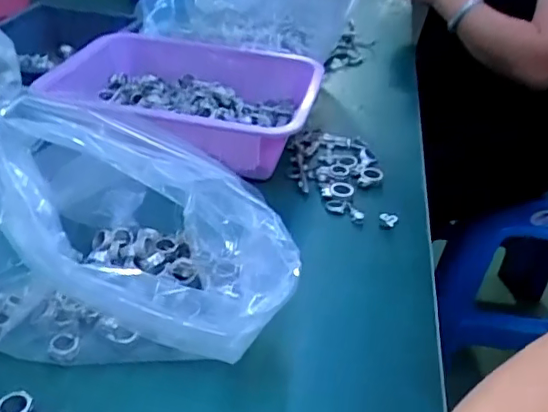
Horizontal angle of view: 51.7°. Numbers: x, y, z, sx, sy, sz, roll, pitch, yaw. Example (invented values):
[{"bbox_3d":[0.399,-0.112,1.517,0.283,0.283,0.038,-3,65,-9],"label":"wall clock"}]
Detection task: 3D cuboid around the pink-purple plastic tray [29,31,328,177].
[{"bbox_3d":[-0.122,-0.127,0.673,0.327,0.074,0.225,11,36,7],"label":"pink-purple plastic tray"}]

